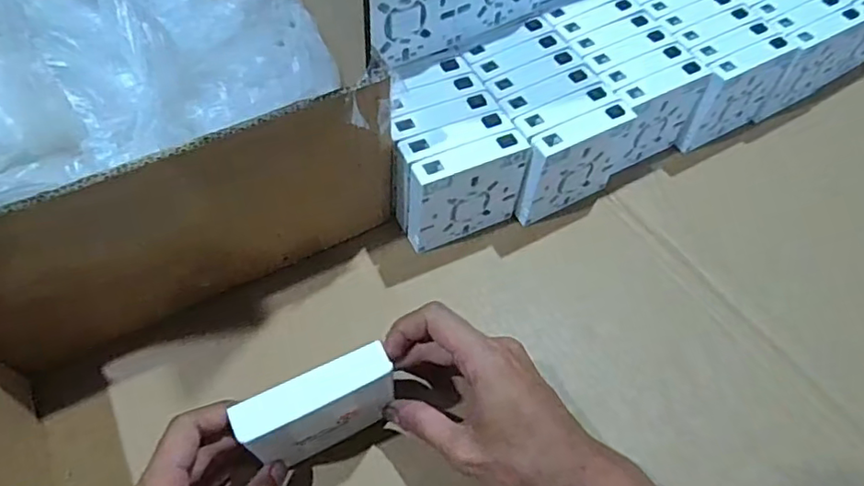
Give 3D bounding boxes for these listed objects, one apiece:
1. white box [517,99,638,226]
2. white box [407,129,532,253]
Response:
[{"bbox_3d":[0.108,-0.060,0.457,0.089,0.086,0.022,-25,63,-18],"label":"white box"},{"bbox_3d":[0.024,-0.036,0.439,0.089,0.086,0.023,-22,62,-17],"label":"white box"}]

